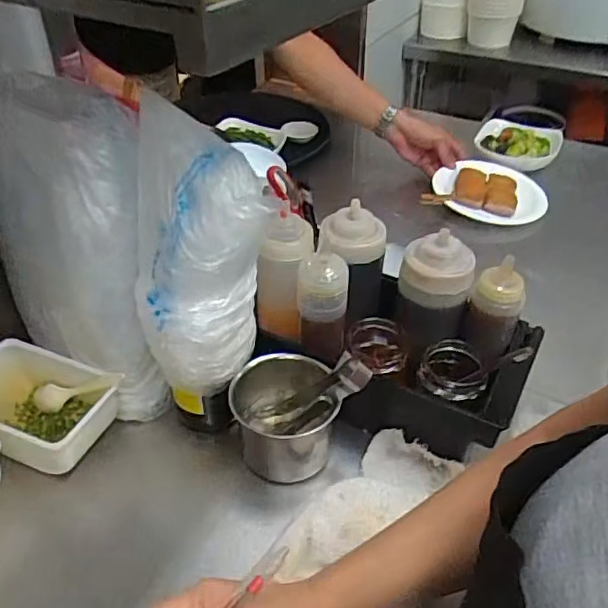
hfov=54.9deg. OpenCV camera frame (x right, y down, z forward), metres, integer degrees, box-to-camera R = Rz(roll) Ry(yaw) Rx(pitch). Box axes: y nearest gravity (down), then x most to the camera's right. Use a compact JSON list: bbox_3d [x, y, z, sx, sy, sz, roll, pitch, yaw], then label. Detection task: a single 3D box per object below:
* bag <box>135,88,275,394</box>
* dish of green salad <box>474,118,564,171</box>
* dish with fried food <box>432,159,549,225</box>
[{"bbox_3d":[-0.085,-0.029,0.462,0.086,0.227,0.090,-20,44,-22],"label":"bag"},{"bbox_3d":[0.393,-0.297,1.080,0.145,0.035,0.134,2,41,-1],"label":"dish of green salad"},{"bbox_3d":[0.313,-0.193,0.995,0.180,0.035,0.147,8,41,6],"label":"dish with fried food"}]

